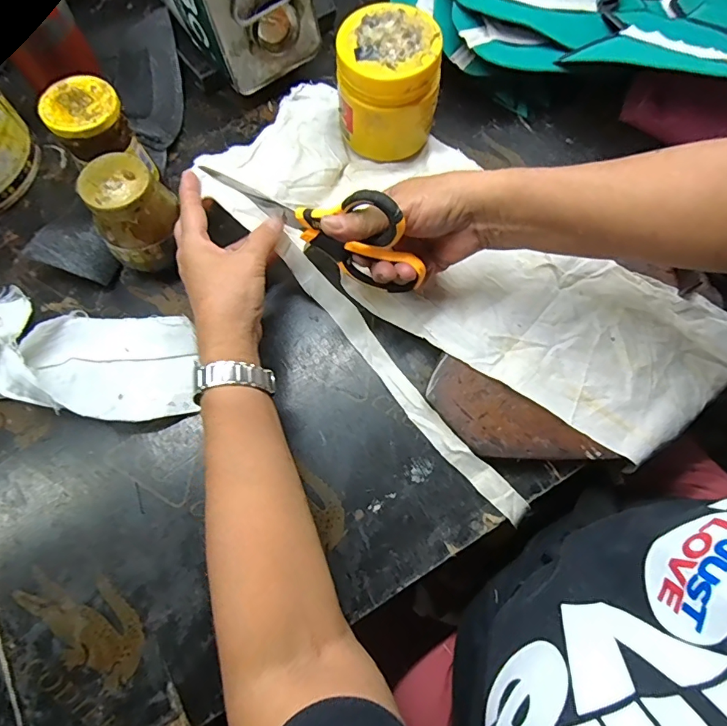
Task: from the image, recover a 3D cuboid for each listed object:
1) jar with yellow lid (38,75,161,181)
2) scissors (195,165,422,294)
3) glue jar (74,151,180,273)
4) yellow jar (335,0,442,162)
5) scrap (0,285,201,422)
[{"bbox_3d":[-0.228,-0.191,0.410,0.057,0.100,0.052,0,71,0],"label":"jar with yellow lid"},{"bbox_3d":[-0.041,-0.115,0.360,0.196,0.082,0.023,28,73,12],"label":"scissors"},{"bbox_3d":[-0.191,-0.121,0.394,0.066,0.095,0.061,0,71,0],"label":"glue jar"},{"bbox_3d":[0.024,-0.262,0.441,0.091,0.102,0.088,0,71,-1],"label":"yellow jar"},{"bbox_3d":[-0.238,-0.010,0.376,0.201,0.054,0.098,10,71,2],"label":"scrap"}]

